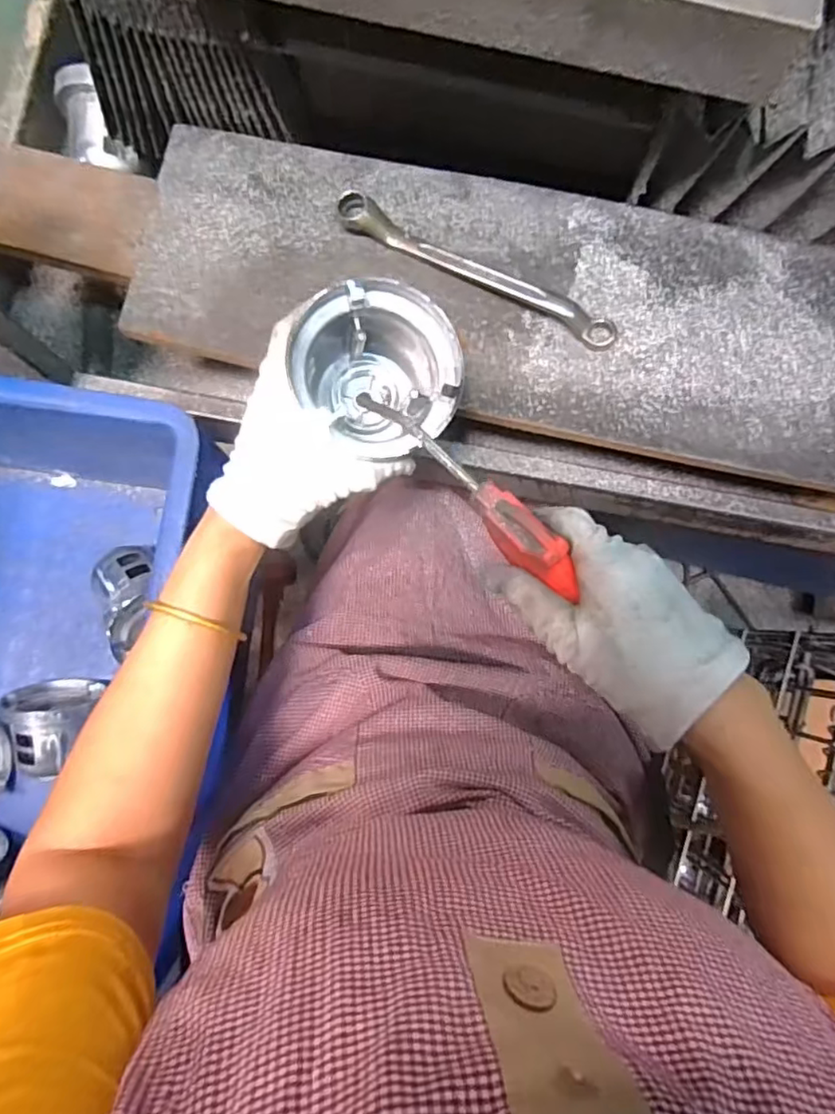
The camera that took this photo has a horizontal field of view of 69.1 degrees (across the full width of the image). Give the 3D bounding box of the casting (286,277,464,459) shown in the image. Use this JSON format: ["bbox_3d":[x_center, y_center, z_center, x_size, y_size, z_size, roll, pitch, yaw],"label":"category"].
[{"bbox_3d":[-0.023,-0.102,0.356,0.092,0.081,0.083,35,83,0],"label":"casting"}]

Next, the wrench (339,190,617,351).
[{"bbox_3d":[0.044,-0.204,0.436,0.215,0.019,0.019,26,83,-2],"label":"wrench"}]

